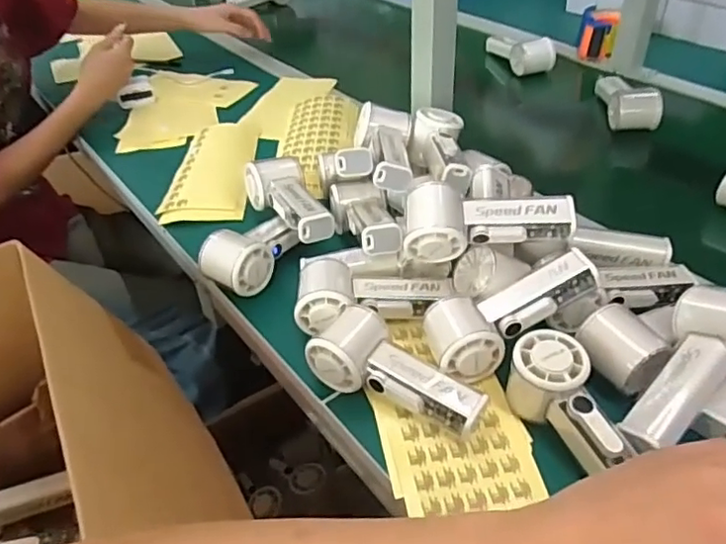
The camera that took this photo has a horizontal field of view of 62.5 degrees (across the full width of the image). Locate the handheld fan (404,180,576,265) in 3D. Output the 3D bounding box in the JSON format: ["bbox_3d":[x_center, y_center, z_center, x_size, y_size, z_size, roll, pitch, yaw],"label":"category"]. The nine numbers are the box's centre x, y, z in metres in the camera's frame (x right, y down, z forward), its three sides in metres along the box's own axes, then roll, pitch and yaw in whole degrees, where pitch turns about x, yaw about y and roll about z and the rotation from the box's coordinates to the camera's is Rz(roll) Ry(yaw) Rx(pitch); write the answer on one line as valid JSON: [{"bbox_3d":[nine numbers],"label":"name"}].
[{"bbox_3d":[0.114,-0.047,0.556,0.147,0.049,0.059,-2,41,0],"label":"handheld fan"}]

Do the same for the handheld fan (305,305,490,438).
[{"bbox_3d":[0.030,0.089,0.500,0.148,0.054,0.074,26,48,29],"label":"handheld fan"}]

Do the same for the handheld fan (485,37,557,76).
[{"bbox_3d":[0.280,-0.402,1.069,0.074,0.047,0.148,-9,41,-7],"label":"handheld fan"}]

